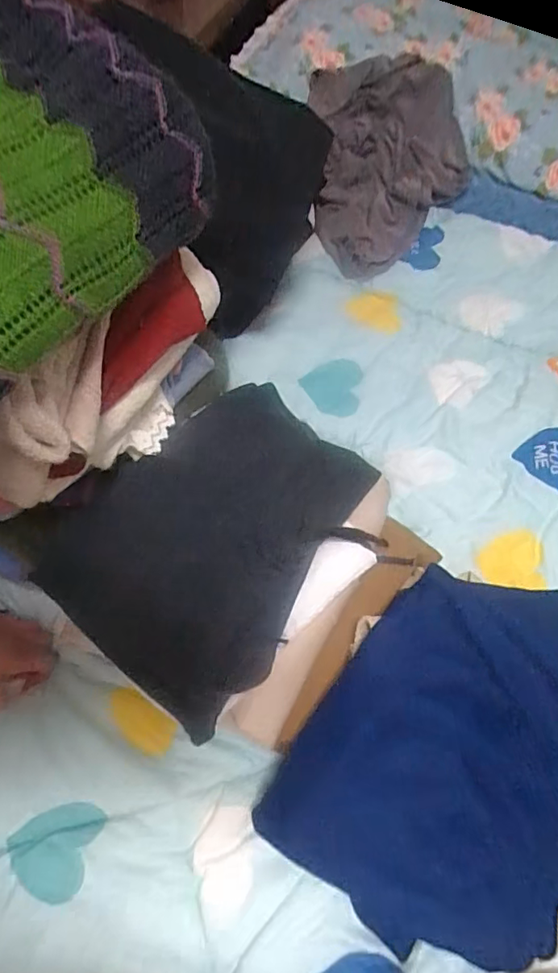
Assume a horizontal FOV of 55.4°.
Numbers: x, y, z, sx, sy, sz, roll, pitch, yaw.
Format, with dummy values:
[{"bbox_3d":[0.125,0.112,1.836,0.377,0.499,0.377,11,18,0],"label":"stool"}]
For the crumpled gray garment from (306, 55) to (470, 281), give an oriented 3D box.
[{"bbox_3d":[0.151,-0.448,0.721,0.219,0.136,0.282,-1,69,-4],"label":"crumpled gray garment"}]

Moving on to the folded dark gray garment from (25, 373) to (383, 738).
[{"bbox_3d":[-0.053,0.030,0.502,0.202,0.041,0.292,41,70,14],"label":"folded dark gray garment"}]

